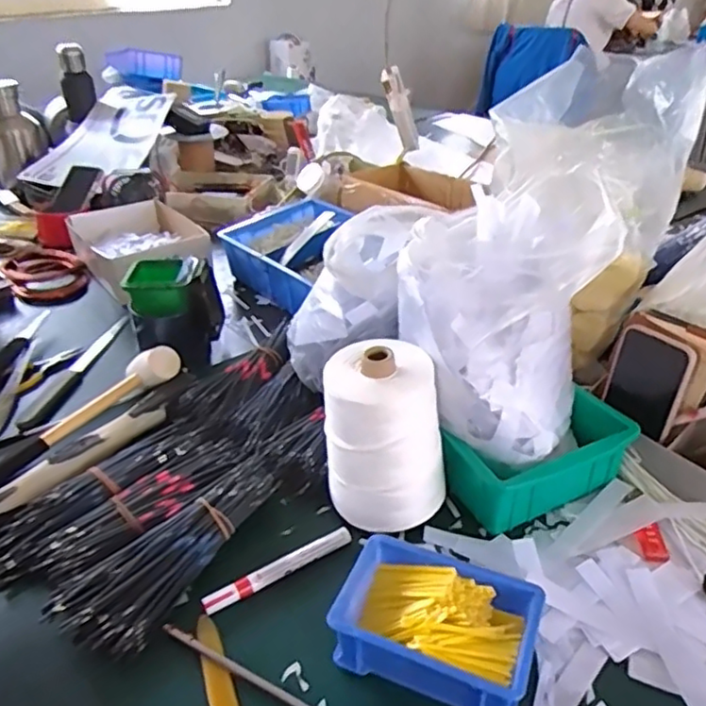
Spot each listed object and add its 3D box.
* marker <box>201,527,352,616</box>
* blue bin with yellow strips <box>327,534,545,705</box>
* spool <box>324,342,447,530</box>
[{"bbox_3d":[-0.064,0.192,0.565,0.142,0.011,0.015,-20,41,-26],"label":"marker"},{"bbox_3d":[0.066,0.214,0.501,0.147,0.049,0.104,12,35,20],"label":"blue bin with yellow strips"},{"bbox_3d":[0.026,0.071,0.587,0.100,0.143,0.099,-1,32,1],"label":"spool"}]

